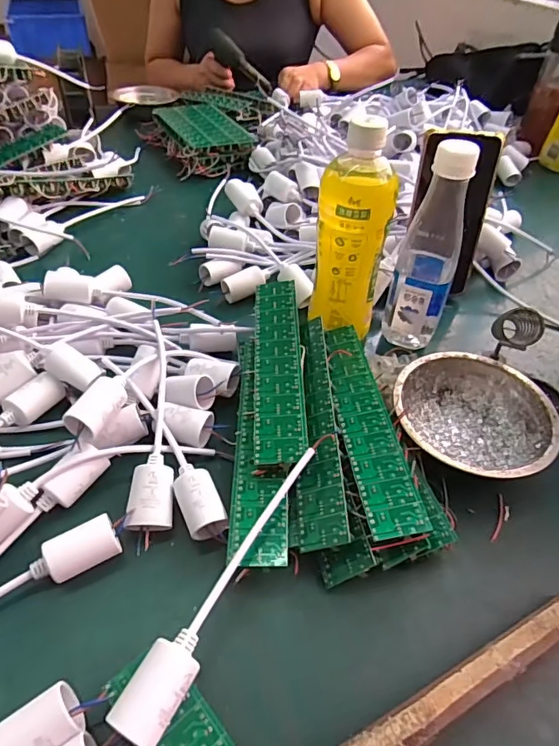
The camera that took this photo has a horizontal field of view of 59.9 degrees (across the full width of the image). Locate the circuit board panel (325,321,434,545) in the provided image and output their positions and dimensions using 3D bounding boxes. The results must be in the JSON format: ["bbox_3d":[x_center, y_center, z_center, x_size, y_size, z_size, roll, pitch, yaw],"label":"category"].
[{"bbox_3d":[0.066,0.032,0.378,0.039,0.004,0.198,-10,46,2],"label":"circuit board panel"}]

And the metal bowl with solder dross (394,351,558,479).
[{"bbox_3d":[0.158,0.038,0.402,0.122,0.036,0.124,2,45,-2],"label":"metal bowl with solder dross"}]

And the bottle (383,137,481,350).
[{"bbox_3d":[0.139,-0.108,0.450,0.054,0.195,0.057,16,46,13],"label":"bottle"}]

